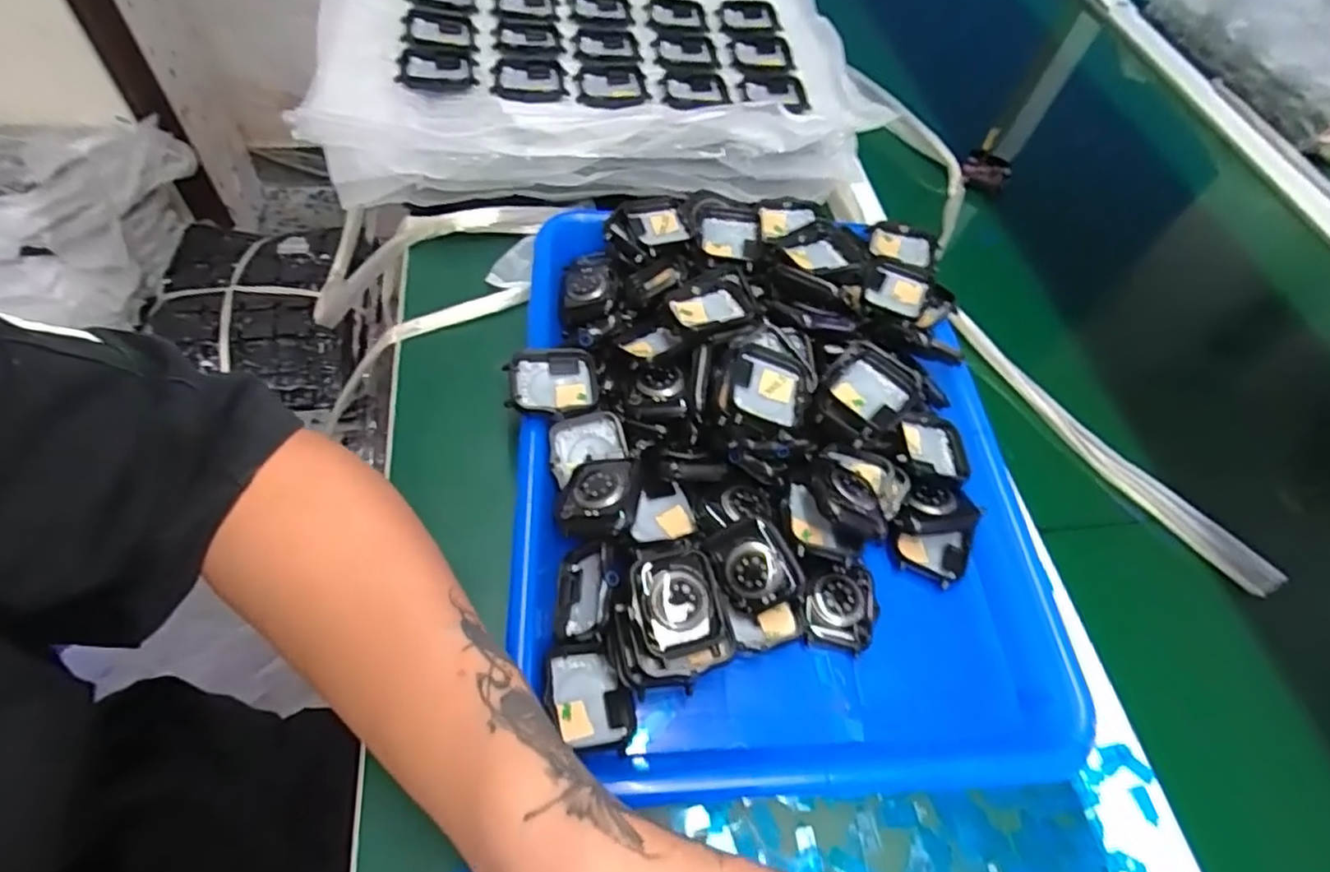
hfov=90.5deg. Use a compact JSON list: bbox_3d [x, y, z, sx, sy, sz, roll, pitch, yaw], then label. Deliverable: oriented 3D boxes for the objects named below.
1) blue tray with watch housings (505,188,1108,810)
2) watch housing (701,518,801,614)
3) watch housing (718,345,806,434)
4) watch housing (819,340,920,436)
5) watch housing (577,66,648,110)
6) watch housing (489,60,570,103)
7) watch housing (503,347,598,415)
[{"bbox_3d":[0.050,0.000,0.340,0.247,0.060,0.321,1,57,-6],"label":"blue tray with watch housings"},{"bbox_3d":[0.039,0.058,0.295,0.032,0.006,0.039,-25,91,7],"label":"watch housing"},{"bbox_3d":[0.048,-0.023,0.323,0.042,0.010,0.044,12,56,1],"label":"watch housing"},{"bbox_3d":[0.102,-0.023,0.333,0.044,0.009,0.049,38,60,17],"label":"watch housing"},{"bbox_3d":[-0.036,-0.236,0.445,0.046,0.008,0.055,-3,57,-6],"label":"watch housing"},{"bbox_3d":[-0.090,-0.233,0.434,0.047,0.009,0.055,-8,58,-12],"label":"watch housing"},{"bbox_3d":[-0.057,-0.026,0.337,0.046,0.015,0.039,-9,58,-13],"label":"watch housing"}]

